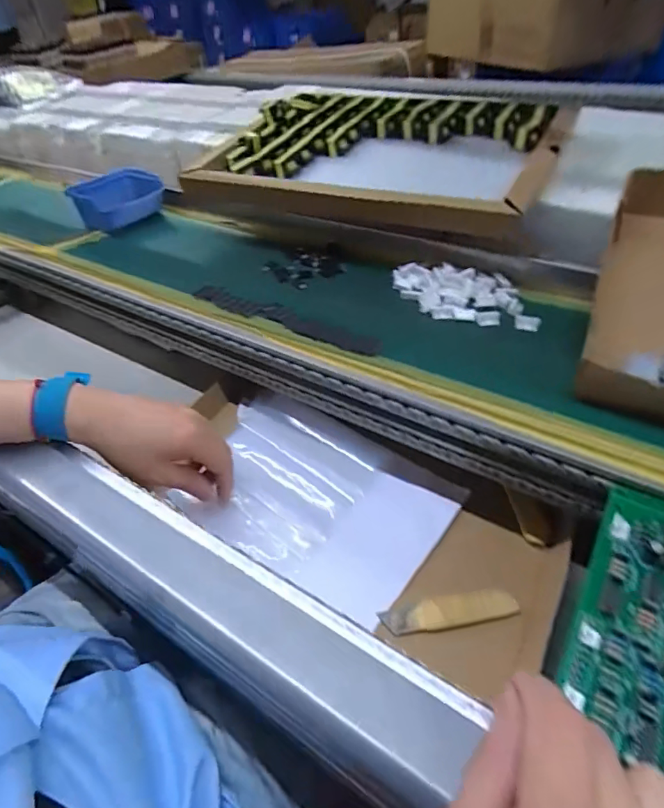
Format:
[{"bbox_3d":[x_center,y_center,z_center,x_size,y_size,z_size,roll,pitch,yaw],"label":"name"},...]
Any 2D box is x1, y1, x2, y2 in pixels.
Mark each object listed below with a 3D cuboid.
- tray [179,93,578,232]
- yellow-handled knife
[{"bbox_3d":[0.050,-0.294,0.566,0.387,0.050,0.283,17,48,22],"label":"tray"},{"bbox_3d":[0.085,0.150,0.352,0.096,0.004,0.022,-8,43,-3],"label":"yellow-handled knife"}]

